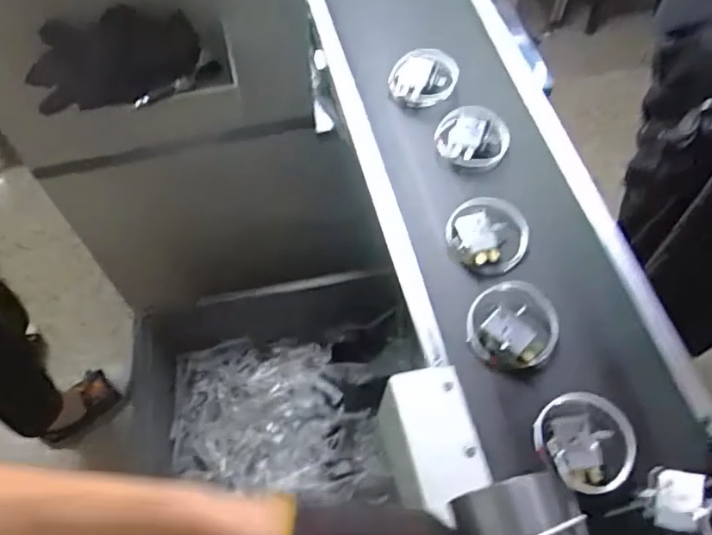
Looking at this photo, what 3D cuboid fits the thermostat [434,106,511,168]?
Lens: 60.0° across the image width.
[{"bbox_3d":[0.132,-0.146,0.705,0.080,0.028,0.075,9,59,6],"label":"thermostat"}]

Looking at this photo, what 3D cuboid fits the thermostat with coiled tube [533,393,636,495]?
[{"bbox_3d":[0.199,0.150,0.534,0.080,0.027,0.081,0,59,0],"label":"thermostat with coiled tube"}]

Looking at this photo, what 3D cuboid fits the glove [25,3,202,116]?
[{"bbox_3d":[-0.235,-0.197,0.598,0.165,0.049,0.094,-15,60,-9],"label":"glove"}]

